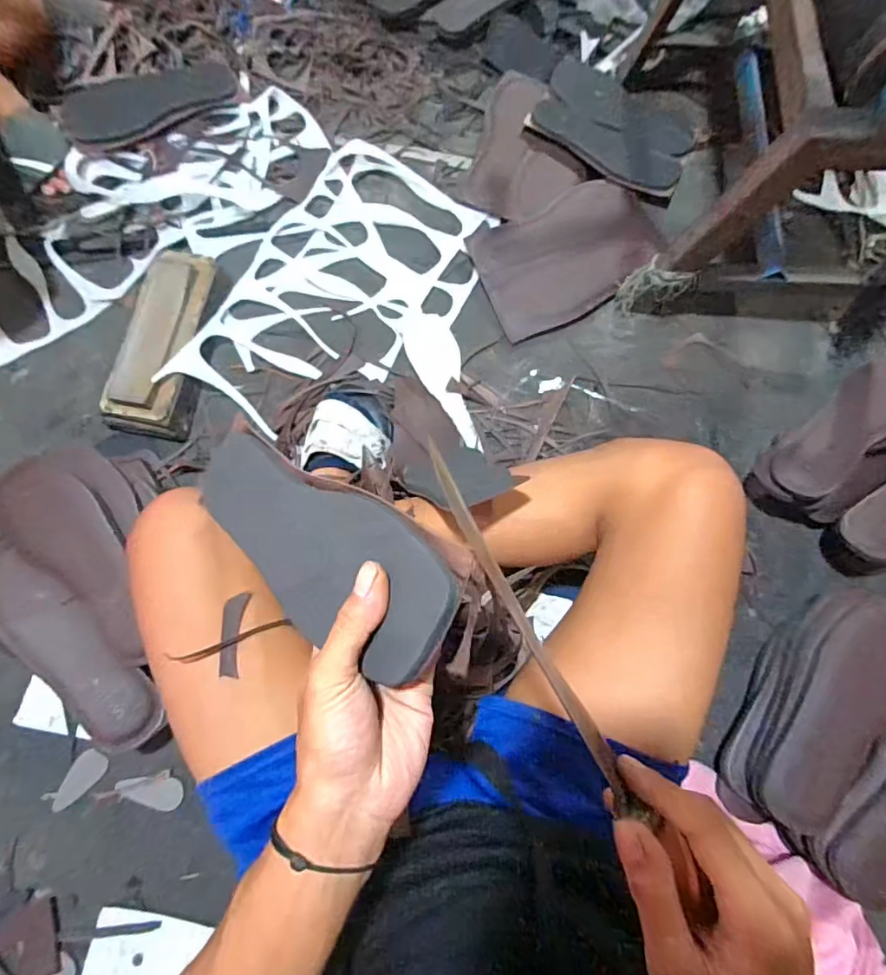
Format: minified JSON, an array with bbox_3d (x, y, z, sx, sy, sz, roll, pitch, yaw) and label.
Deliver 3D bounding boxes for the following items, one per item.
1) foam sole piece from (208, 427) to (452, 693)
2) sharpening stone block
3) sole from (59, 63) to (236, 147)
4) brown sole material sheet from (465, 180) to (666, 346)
[{"bbox_3d":[-0.086,0.032,0.319,0.230,0.027,0.081,26,76,36],"label":"foam sole piece"},{"bbox_3d":[-0.362,-0.188,0.676,0.097,0.055,0.241,7,77,1],"label":"sharpening stone block"},{"bbox_3d":[-0.431,-0.573,0.776,0.251,0.014,0.090,-31,90,-16],"label":"sole"},{"bbox_3d":[0.181,-0.333,0.747,0.267,0.012,0.173,-27,79,-7],"label":"brown sole material sheet"}]

